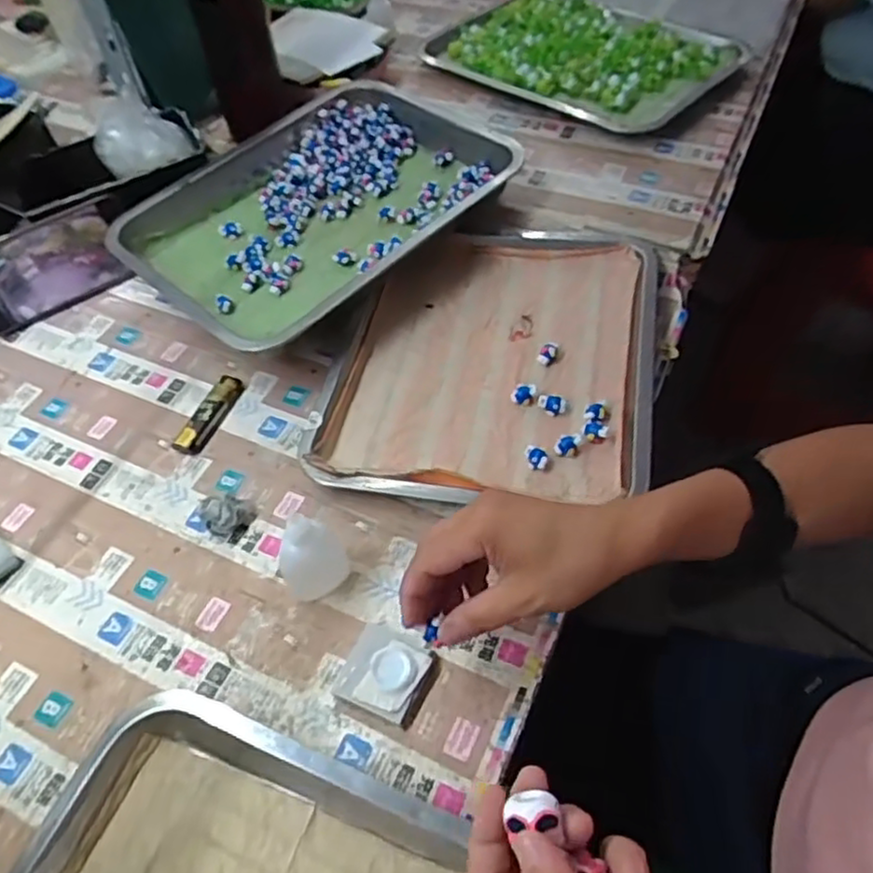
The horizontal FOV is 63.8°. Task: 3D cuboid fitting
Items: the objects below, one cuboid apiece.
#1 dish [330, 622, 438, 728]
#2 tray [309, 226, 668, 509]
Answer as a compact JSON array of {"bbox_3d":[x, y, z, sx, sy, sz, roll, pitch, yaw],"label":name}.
[{"bbox_3d":[-0.033,0.150,0.447,0.053,0.014,0.052,19,56,18],"label":"dish"},{"bbox_3d":[0.048,-0.075,0.594,0.259,0.029,0.296,7,53,10],"label":"tray"}]

